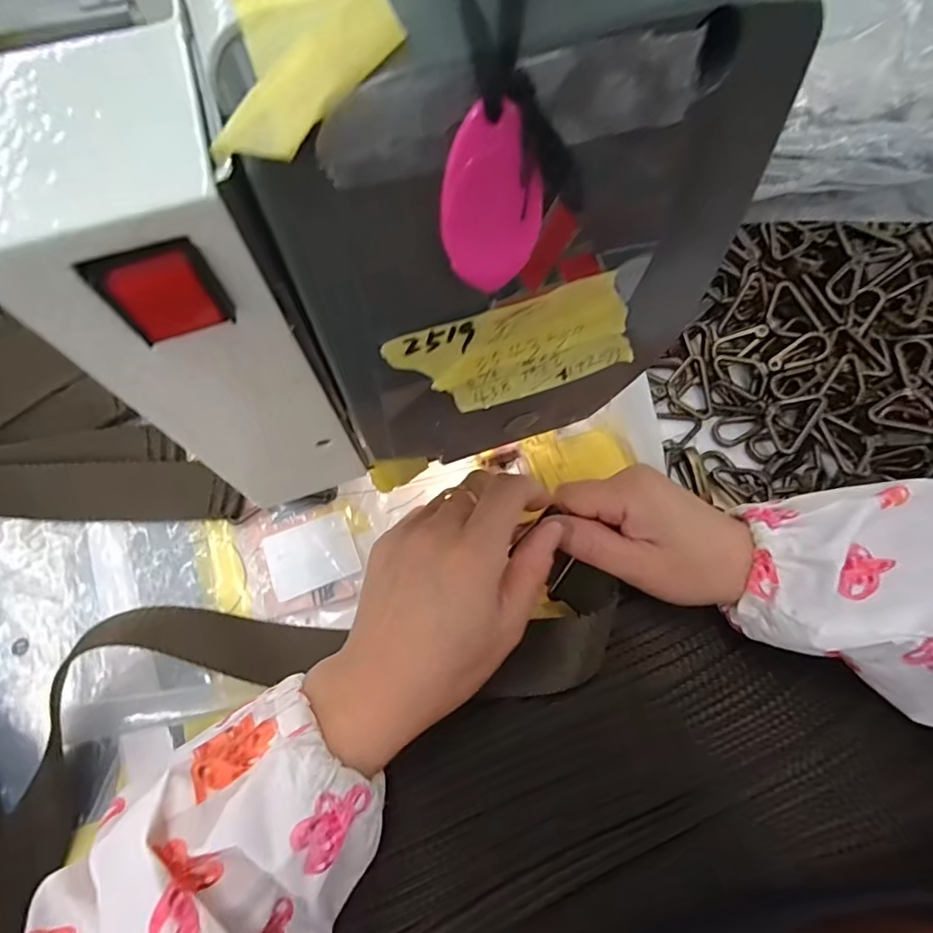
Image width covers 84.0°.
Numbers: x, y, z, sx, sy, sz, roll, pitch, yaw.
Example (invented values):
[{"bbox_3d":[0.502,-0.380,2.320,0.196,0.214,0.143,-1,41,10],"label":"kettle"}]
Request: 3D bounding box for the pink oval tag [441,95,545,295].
[{"bbox_3d":[0.005,-0.048,0.097,0.018,0.033,0.004,-3,52,-1],"label":"pink oval tag"}]

